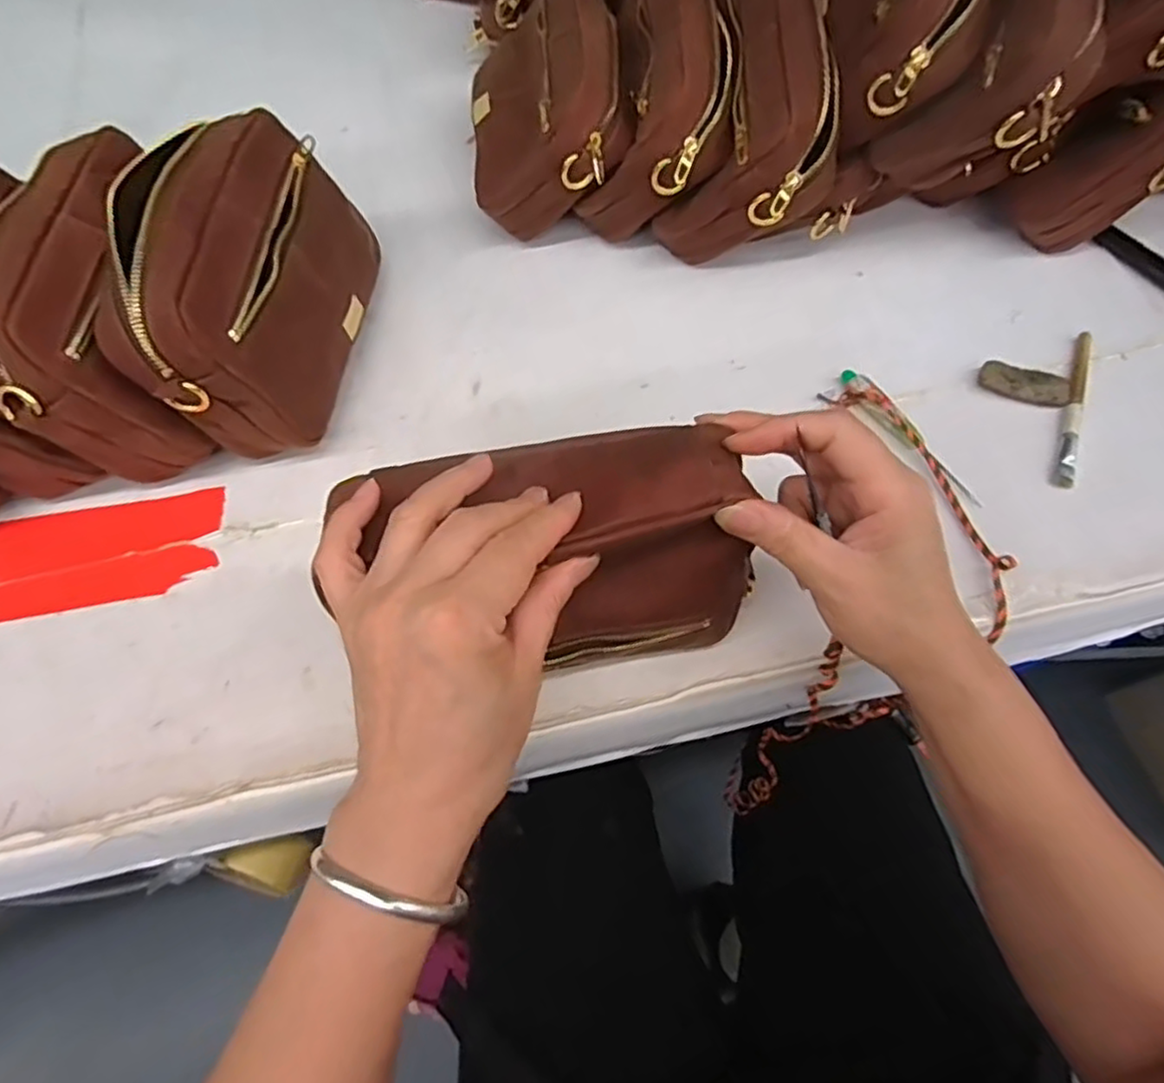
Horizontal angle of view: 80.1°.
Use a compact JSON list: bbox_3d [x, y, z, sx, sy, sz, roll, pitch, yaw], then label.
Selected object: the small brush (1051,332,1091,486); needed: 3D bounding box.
[{"bbox_3d":[0.313,-0.087,0.439,0.014,0.004,0.130,22,65,13],"label":"small brush"}]

